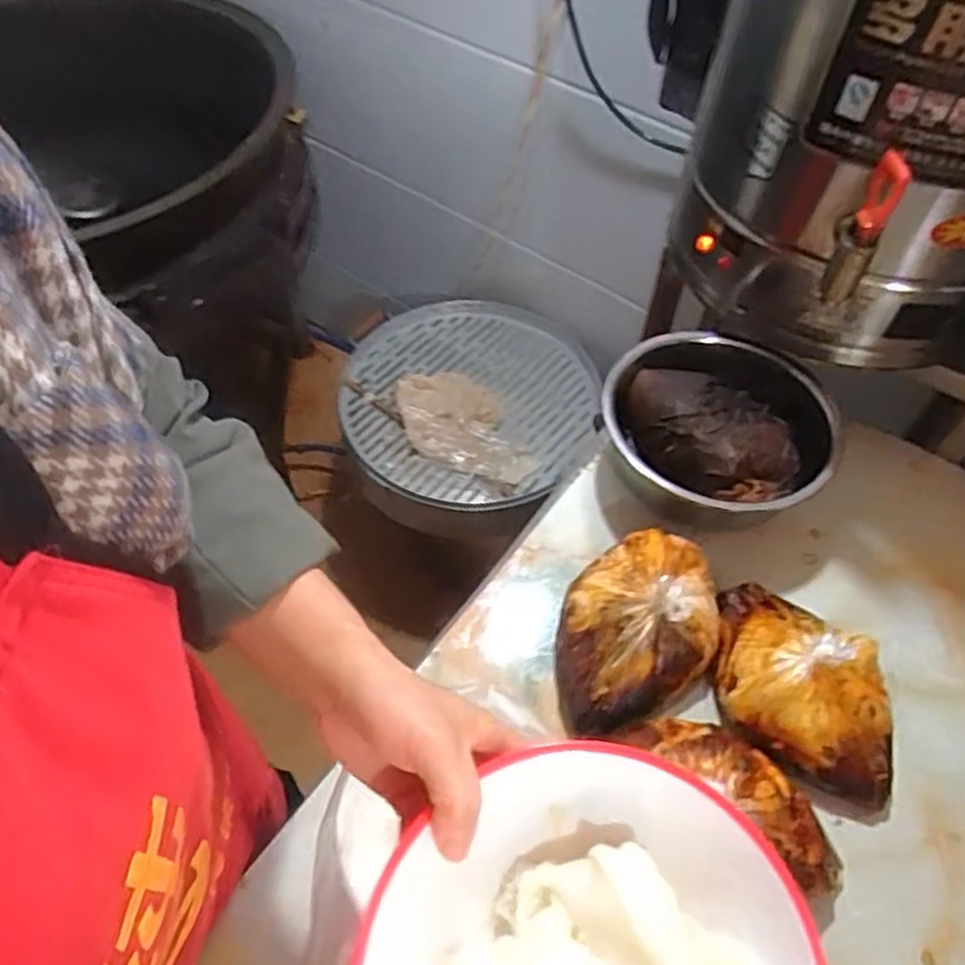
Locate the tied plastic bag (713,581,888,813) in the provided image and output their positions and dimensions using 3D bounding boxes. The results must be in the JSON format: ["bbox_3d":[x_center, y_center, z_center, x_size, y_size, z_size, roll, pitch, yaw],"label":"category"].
[{"bbox_3d":[0.246,0.152,0.574,0.156,0.072,0.126,27,58,17],"label":"tied plastic bag"}]

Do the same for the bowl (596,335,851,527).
[{"bbox_3d":[0.206,-0.038,0.693,0.195,0.090,0.187,1,54,-1],"label":"bowl"}]

